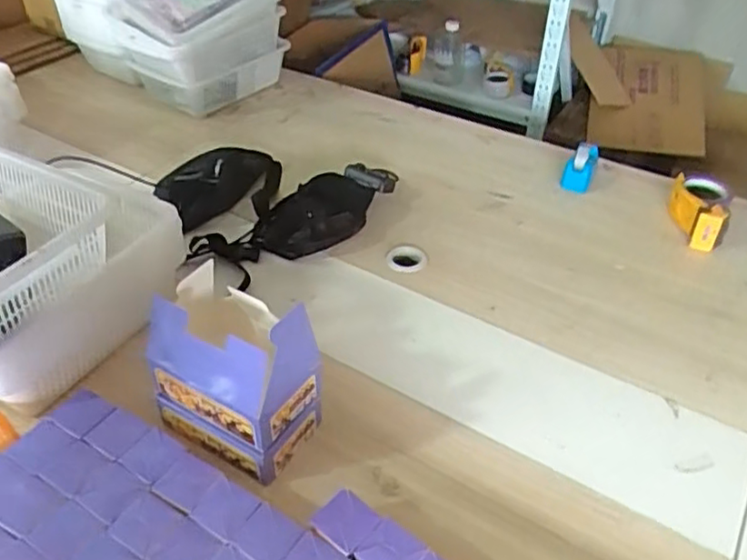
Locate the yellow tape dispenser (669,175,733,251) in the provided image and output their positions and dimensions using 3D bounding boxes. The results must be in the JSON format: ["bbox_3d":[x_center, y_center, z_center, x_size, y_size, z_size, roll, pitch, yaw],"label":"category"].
[{"bbox_3d":[0.615,-0.135,1.215,0.101,0.070,0.183,12,42,13],"label":"yellow tape dispenser"}]

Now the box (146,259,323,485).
[{"bbox_3d":[-0.174,0.118,0.803,0.187,0.190,0.119,21,44,22],"label":"box"}]

